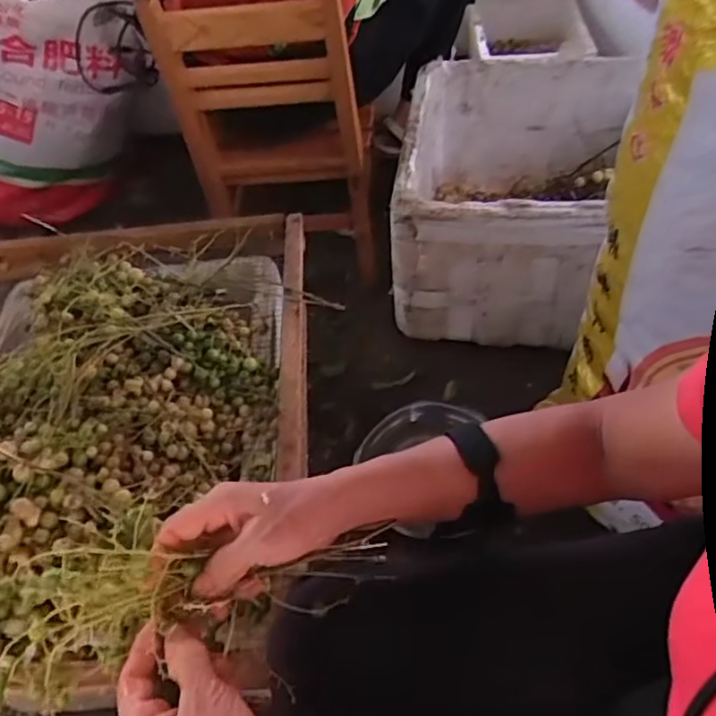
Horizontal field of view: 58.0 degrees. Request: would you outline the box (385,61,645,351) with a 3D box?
[{"bbox_3d":[0.253,-0.273,1.092,0.332,0.270,0.435,9,52,13],"label":"box"}]

